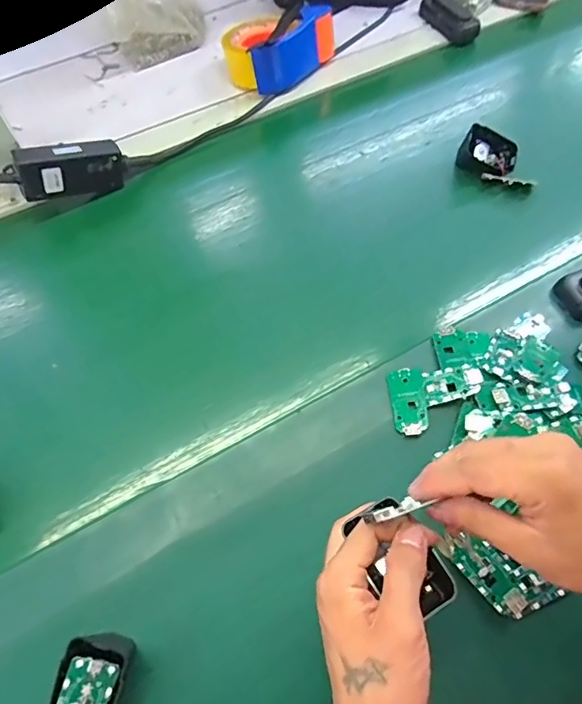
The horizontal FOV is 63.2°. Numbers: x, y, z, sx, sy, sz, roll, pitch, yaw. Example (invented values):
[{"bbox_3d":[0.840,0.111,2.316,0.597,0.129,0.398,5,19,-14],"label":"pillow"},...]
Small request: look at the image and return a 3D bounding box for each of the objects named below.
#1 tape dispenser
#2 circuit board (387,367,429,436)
[{"bbox_3d":[-0.023,-0.437,0.674,0.149,0.067,0.105,-32,65,-14],"label":"tape dispenser"},{"bbox_3d":[0.108,0.044,0.436,0.032,0.005,0.063,0,61,3],"label":"circuit board"}]

